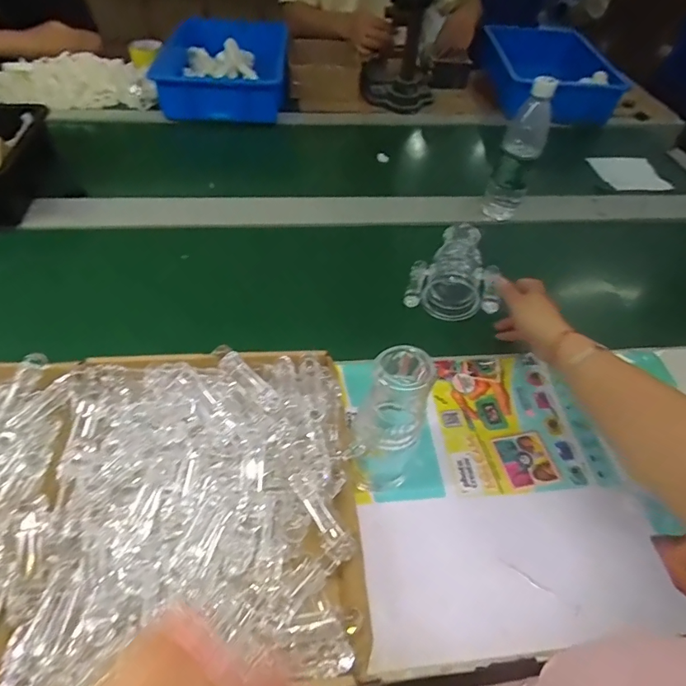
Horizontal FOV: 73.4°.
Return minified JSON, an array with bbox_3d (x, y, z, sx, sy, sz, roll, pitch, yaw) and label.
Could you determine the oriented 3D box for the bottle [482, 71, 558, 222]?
[{"bbox_3d":[0.294,-0.312,0.767,0.066,0.227,0.078,23,52,13],"label":"bottle"}]

